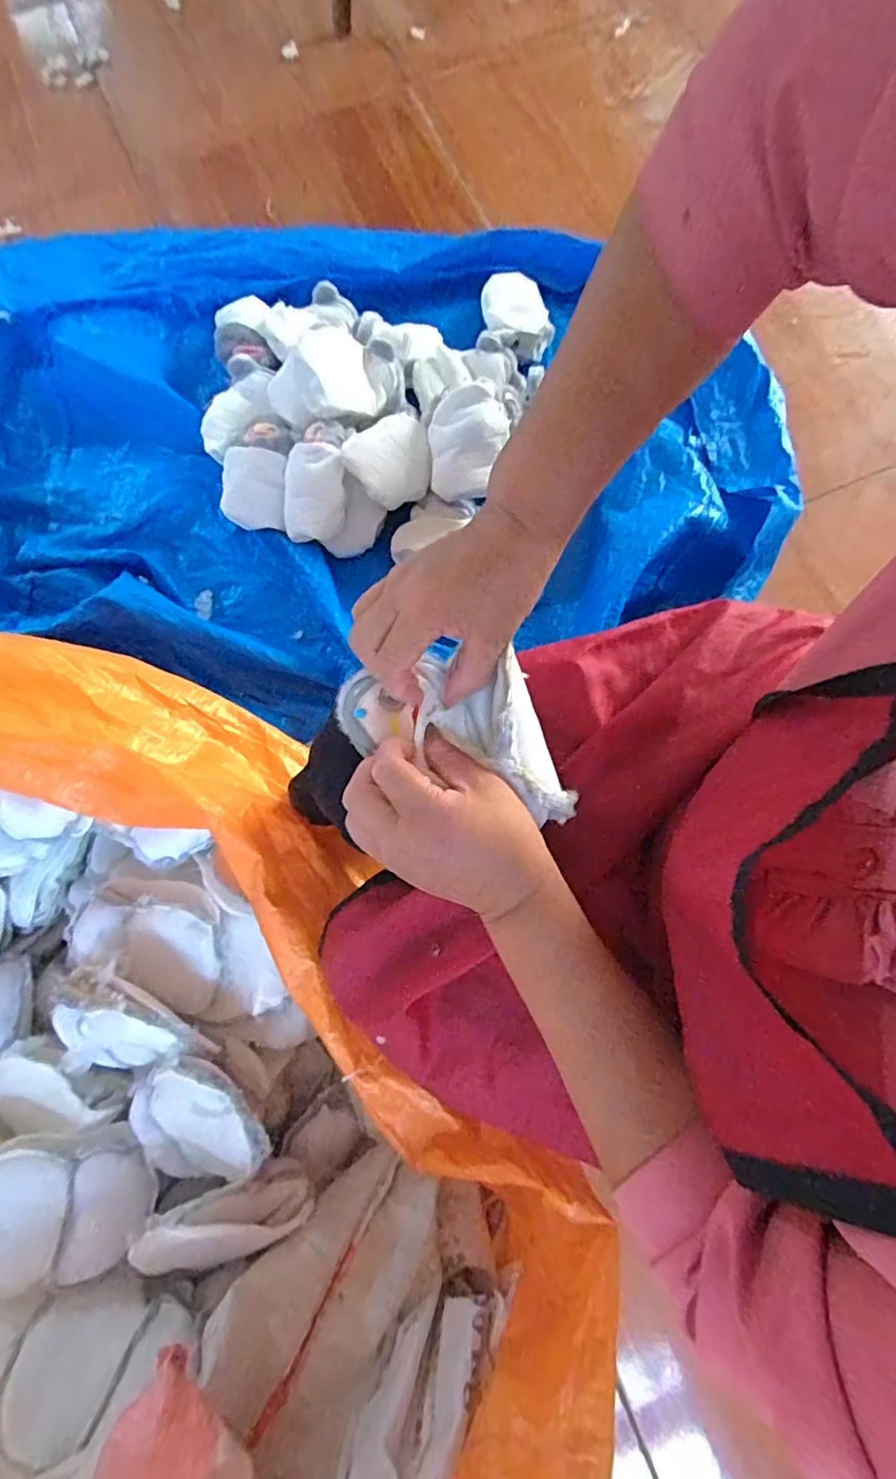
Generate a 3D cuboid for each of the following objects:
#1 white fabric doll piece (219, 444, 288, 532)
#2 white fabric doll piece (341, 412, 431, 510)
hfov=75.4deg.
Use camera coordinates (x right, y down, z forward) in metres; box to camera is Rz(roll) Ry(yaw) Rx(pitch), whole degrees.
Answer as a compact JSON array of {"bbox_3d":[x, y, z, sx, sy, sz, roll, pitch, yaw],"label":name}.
[{"bbox_3d":[-0.312,-0.406,0.942,0.101,0.097,0.103,6,77,3],"label":"white fabric doll piece"},{"bbox_3d":[-0.088,-0.426,0.882,0.131,0.052,0.120,0,77,1],"label":"white fabric doll piece"}]

